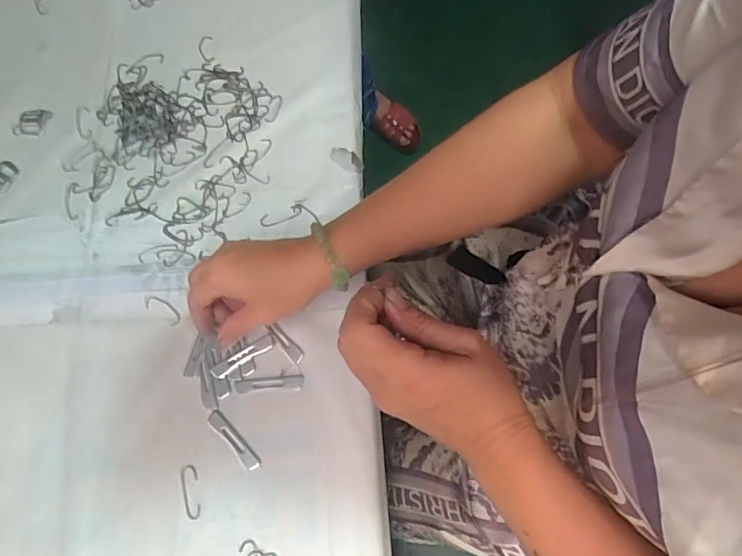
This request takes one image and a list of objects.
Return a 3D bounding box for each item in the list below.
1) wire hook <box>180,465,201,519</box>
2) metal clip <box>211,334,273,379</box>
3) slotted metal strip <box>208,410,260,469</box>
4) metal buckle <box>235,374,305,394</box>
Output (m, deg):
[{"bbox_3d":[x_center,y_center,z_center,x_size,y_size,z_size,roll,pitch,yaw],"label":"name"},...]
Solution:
[{"bbox_3d":[-0.143,0.169,0.406,0.013,0.004,0.041,-12,72,-2],"label":"wire hook"},{"bbox_3d":[-0.109,0.067,0.438,0.057,0.004,0.012,-31,73,-6],"label":"metal clip"},{"bbox_3d":[-0.112,0.132,0.419,0.012,0.004,0.059,-43,75,-11],"label":"slotted metal strip"},{"bbox_3d":[-0.086,0.089,0.431,0.057,0.004,0.013,-3,71,1],"label":"metal buckle"}]

